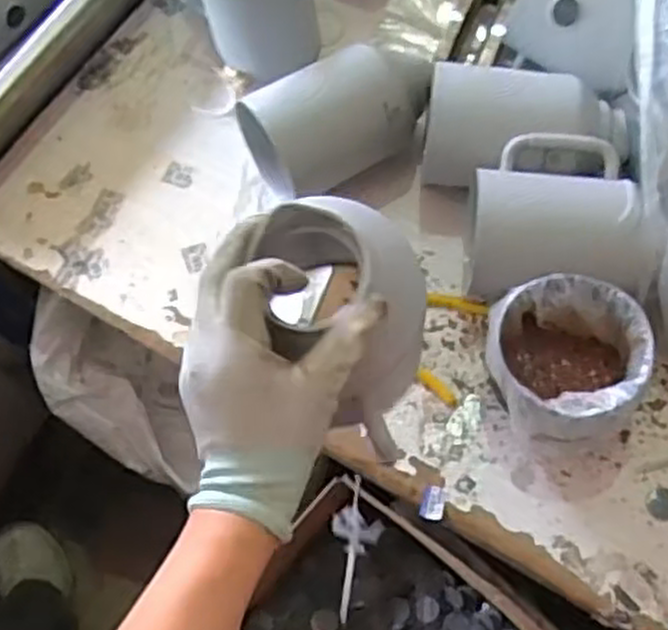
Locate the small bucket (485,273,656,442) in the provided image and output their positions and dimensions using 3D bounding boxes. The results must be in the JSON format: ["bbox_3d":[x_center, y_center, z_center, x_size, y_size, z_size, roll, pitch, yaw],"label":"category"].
[{"bbox_3d":[0.231,0.053,0.815,0.146,0.114,0.149,-1,67,2],"label":"small bucket"}]

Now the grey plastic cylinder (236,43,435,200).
[{"bbox_3d":[0.011,-0.220,0.927,0.209,0.139,0.126,-28,69,-9],"label":"grey plastic cylinder"}]

